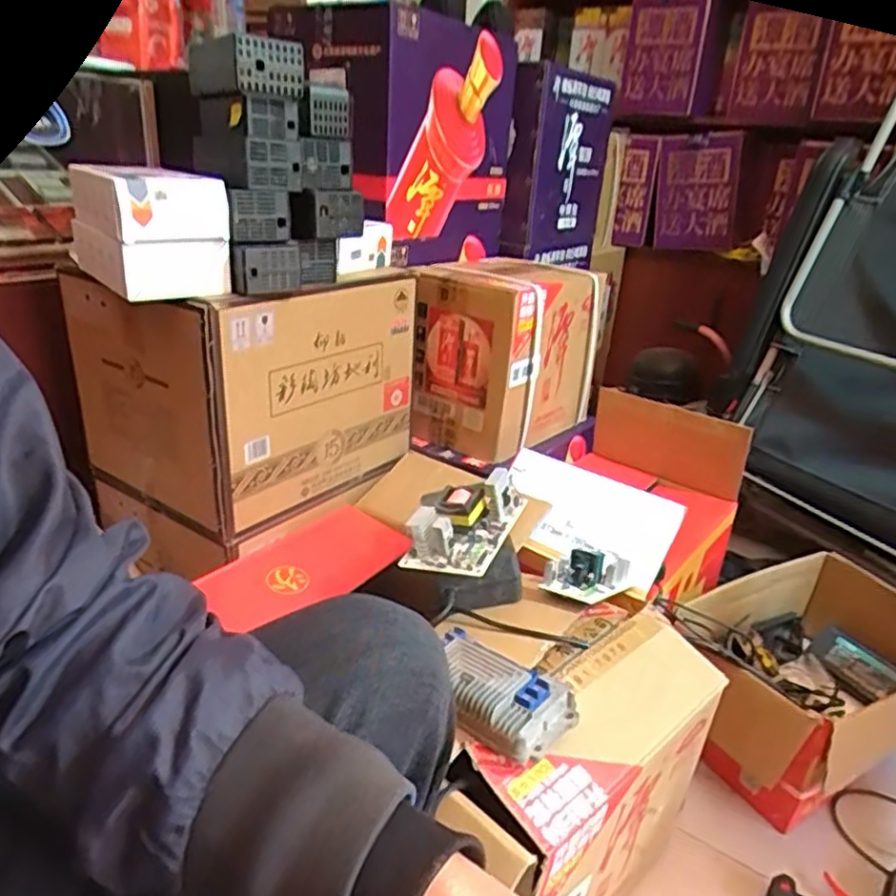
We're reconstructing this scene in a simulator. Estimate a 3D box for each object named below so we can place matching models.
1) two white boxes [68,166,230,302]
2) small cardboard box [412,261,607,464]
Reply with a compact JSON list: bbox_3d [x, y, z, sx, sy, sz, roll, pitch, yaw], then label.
[{"bbox_3d":[-0.364,-0.265,0.809,0.114,0.125,0.219,-16,31,-38],"label":"two white boxes"},{"bbox_3d":[0.102,-0.174,1.217,0.212,0.285,0.321,21,29,33],"label":"small cardboard box"}]

